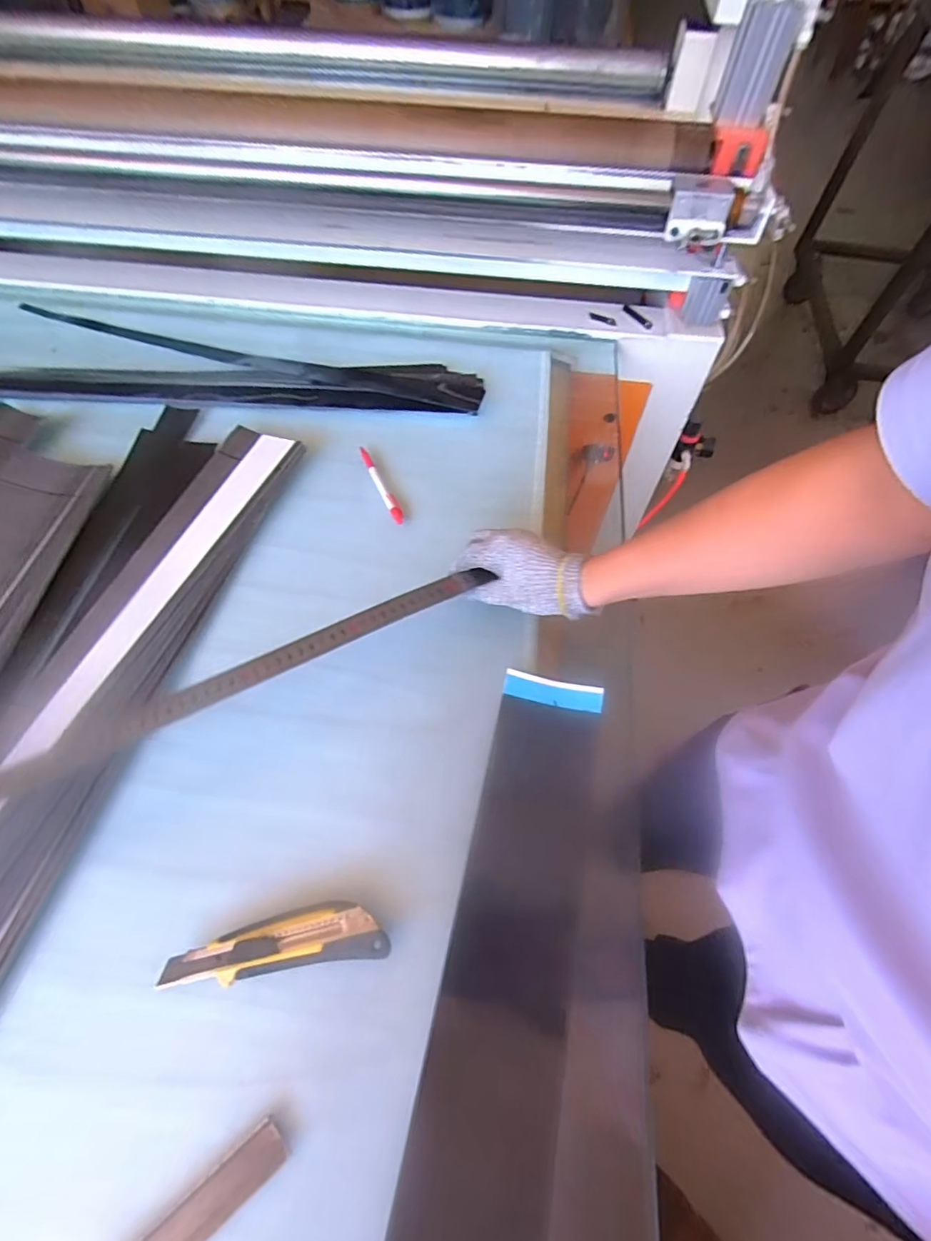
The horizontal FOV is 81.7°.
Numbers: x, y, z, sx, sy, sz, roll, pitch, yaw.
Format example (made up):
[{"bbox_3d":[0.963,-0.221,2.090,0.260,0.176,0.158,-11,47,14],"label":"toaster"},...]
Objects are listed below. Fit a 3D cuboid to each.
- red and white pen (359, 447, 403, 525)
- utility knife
[{"bbox_3d":[-0.103,-0.166,0.653,0.013,0.016,0.123,-23,62,-12],"label":"red and white pen"},{"bbox_3d":[-0.142,0.245,0.412,0.162,0.025,0.042,-8,60,-4],"label":"utility knife"}]

